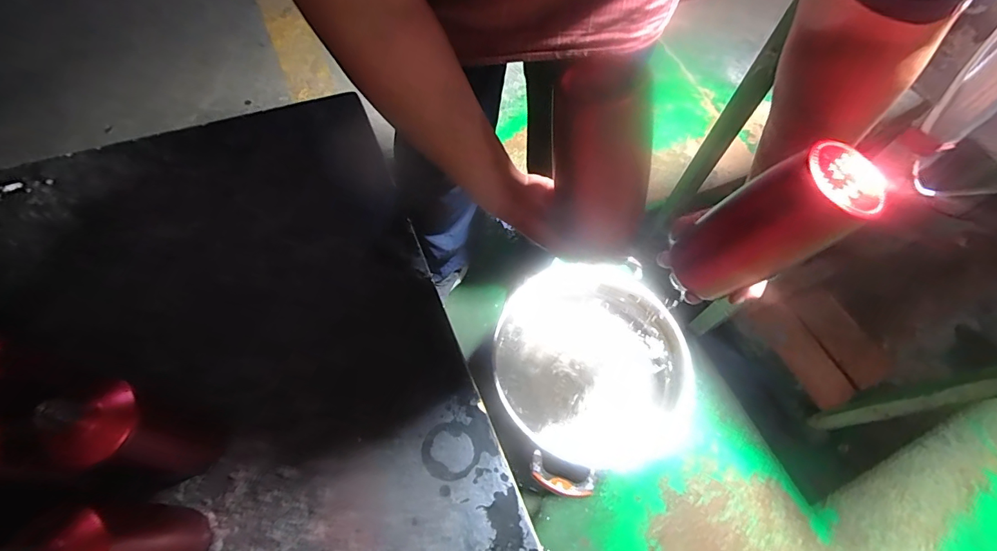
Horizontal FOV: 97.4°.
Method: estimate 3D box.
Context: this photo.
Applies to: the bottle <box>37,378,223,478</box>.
[{"bbox_3d":[-0.374,0.159,0.447,0.088,0.204,0.072,10,67,4],"label":"bottle"}]

